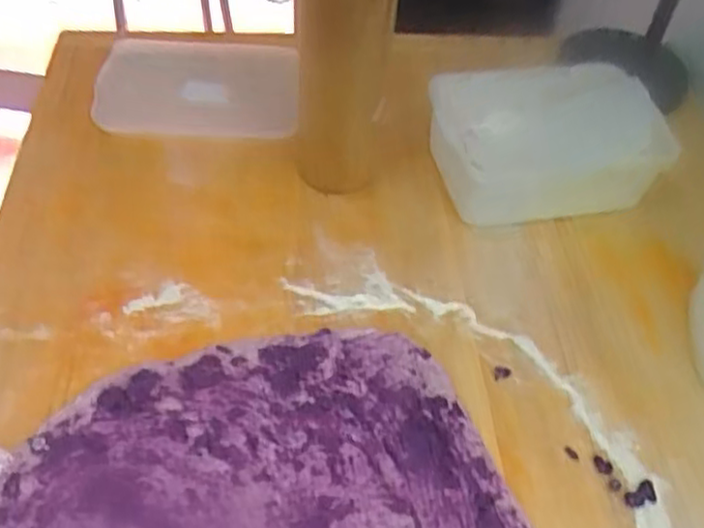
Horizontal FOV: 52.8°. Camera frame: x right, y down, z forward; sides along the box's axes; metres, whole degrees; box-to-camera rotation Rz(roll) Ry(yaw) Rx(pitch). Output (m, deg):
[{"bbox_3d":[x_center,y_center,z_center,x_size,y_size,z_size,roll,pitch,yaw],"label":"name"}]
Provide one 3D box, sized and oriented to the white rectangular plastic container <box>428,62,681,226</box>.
[{"bbox_3d":[0.184,-0.112,0.684,0.207,0.116,0.099,-4,52,-9],"label":"white rectangular plastic container"}]

